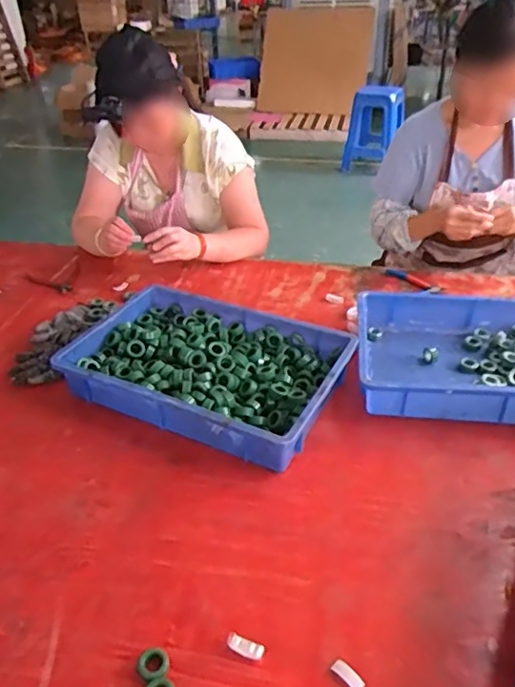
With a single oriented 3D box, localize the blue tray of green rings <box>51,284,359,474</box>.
[{"bbox_3d":[-0.081,0.037,0.944,0.439,0.076,0.296,15,39,22],"label":"blue tray of green rings"}]

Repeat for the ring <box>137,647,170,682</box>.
[{"bbox_3d":[-0.107,0.333,0.569,0.031,0.014,0.032,-1,36,1],"label":"ring"}]

